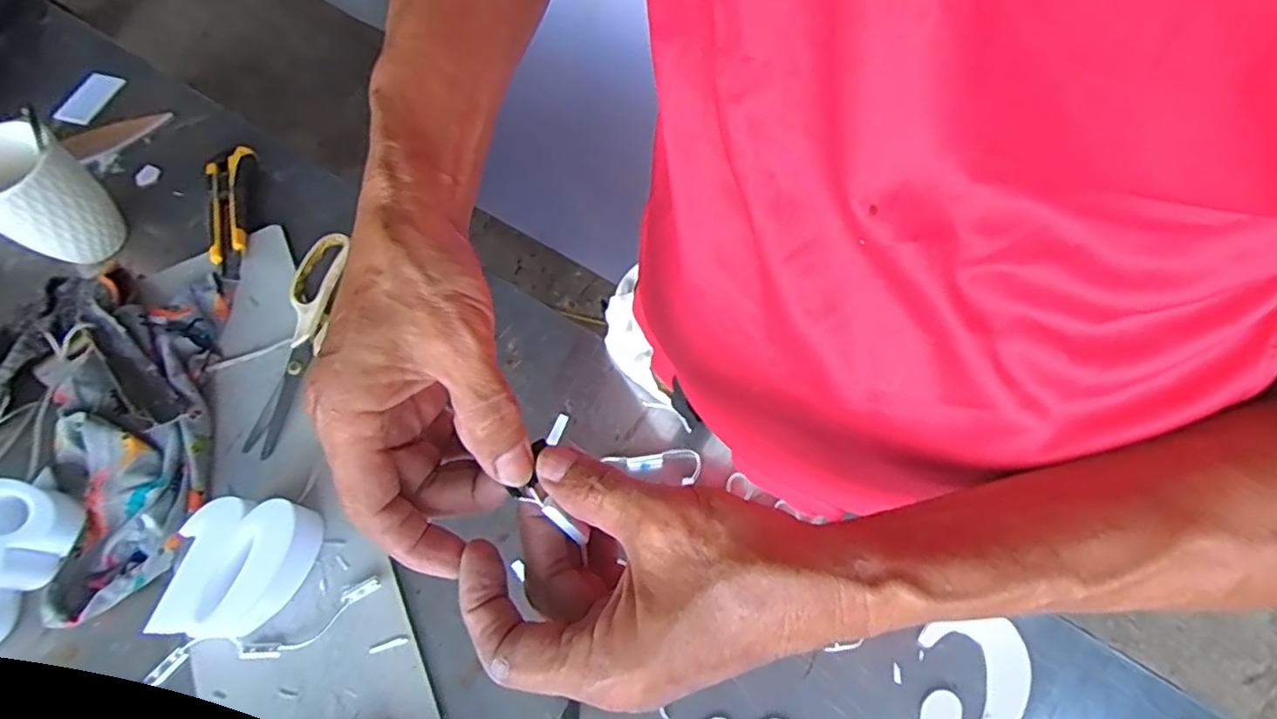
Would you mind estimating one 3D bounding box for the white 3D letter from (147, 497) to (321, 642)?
[{"bbox_3d":[-0.266,0.139,0.428,0.074,0.045,0.083,1,64,3],"label":"white 3D letter"}]

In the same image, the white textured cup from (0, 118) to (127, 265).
[{"bbox_3d":[-0.502,-0.132,0.545,0.089,0.112,0.081,30,67,15],"label":"white textured cup"}]

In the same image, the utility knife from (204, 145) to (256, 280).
[{"bbox_3d":[-0.370,-0.131,0.582,0.037,0.025,0.151,-13,63,-5],"label":"utility knife"}]

